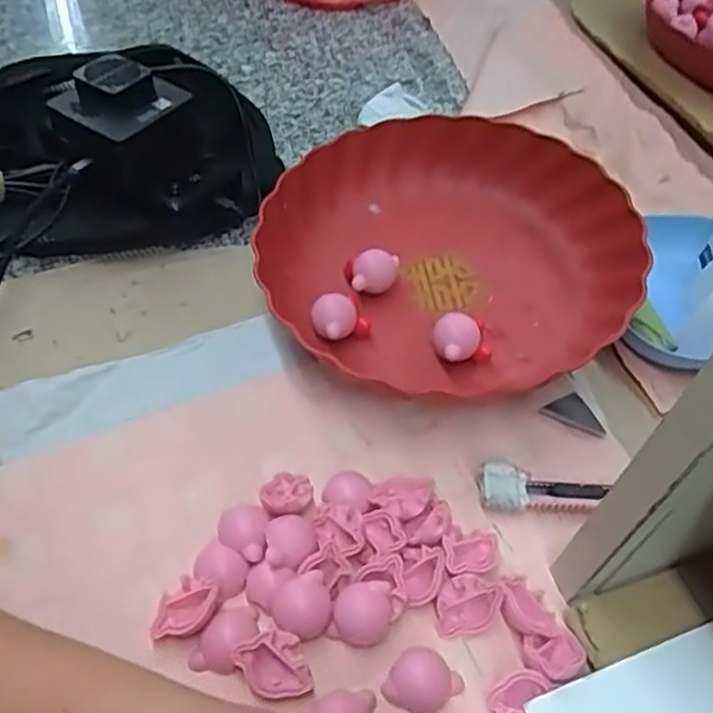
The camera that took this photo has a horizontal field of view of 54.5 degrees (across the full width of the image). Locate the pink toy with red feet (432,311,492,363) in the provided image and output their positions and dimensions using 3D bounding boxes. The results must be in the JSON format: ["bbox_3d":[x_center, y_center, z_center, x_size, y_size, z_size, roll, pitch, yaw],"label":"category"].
[{"bbox_3d":[0.066,-0.009,0.438,0.036,0.024,0.034,0,52,-6],"label":"pink toy with red feet"}]

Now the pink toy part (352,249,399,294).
[{"bbox_3d":[0.012,-0.056,0.470,0.028,0.024,0.028,11,52,4],"label":"pink toy part"}]

